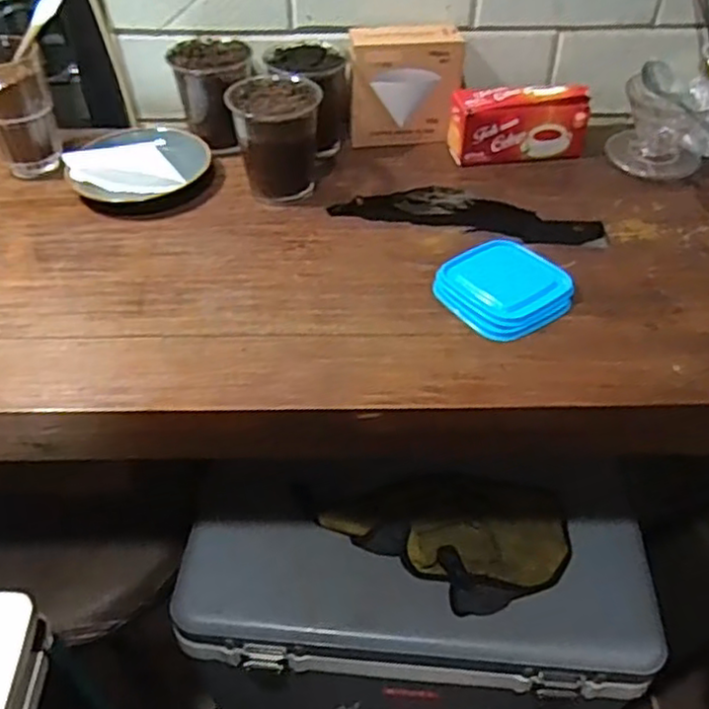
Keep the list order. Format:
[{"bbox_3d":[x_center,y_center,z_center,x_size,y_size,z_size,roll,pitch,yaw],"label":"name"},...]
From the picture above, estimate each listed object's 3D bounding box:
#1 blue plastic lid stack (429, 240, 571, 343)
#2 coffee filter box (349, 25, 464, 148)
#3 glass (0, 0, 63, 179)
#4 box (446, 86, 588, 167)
[{"bbox_3d":[0.132,-0.061,0.603,0.109,0.019,0.102,-29,52,-26],"label":"blue plastic lid stack"},{"bbox_3d":[0.056,-0.294,0.761,0.120,0.119,0.057,-1,45,-2],"label":"coffee filter box"},{"bbox_3d":[-0.336,-0.268,0.708,0.109,0.145,0.082,-18,48,-18],"label":"glass"},{"bbox_3d":[0.178,-0.248,0.742,0.142,0.077,0.045,-2,45,-3],"label":"box"}]

